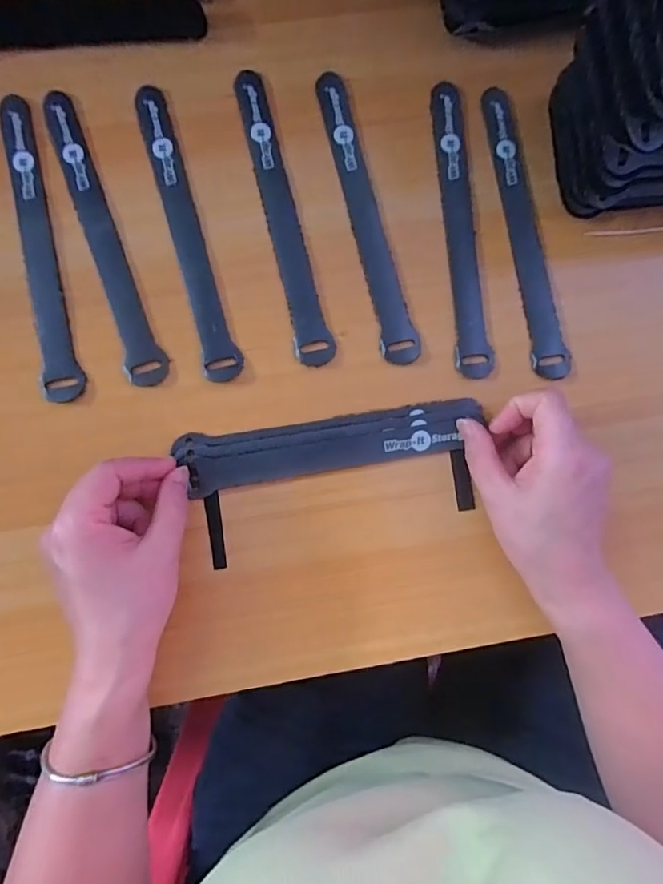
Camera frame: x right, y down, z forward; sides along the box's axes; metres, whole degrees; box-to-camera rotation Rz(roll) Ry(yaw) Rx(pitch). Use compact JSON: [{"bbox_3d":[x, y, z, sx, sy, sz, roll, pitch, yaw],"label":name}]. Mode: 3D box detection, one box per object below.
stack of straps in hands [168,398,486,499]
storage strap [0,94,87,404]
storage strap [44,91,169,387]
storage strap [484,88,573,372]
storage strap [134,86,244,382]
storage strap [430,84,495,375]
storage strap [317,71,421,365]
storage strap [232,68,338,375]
[{"bbox_3d":[0.002,0.001,0.324,0.192,0.010,0.035,-9,86,-3],"label":"stack of straps in hands"},{"bbox_3d":[-0.189,-0.128,0.326,0.024,0.006,0.206,-11,86,-4],"label":"storage strap"},{"bbox_3d":[-0.150,-0.136,0.331,0.025,0.005,0.207,-18,87,-5],"label":"storage strap"},{"bbox_3d":[0.134,-0.145,0.346,0.024,0.005,0.206,-8,86,-4],"label":"storage strap"},{"bbox_3d":[-0.096,-0.141,0.332,0.023,0.004,0.207,-15,86,-5],"label":"storage strap"},{"bbox_3d":[0.088,-0.147,0.342,0.023,0.004,0.206,-4,86,-4],"label":"storage strap"},{"bbox_3d":[0.023,-0.154,0.339,0.022,0.004,0.206,-14,86,-4],"label":"storage strap"},{"bbox_3d":[-0.032,-0.153,0.336,0.024,0.004,0.208,-13,86,-4],"label":"storage strap"}]

